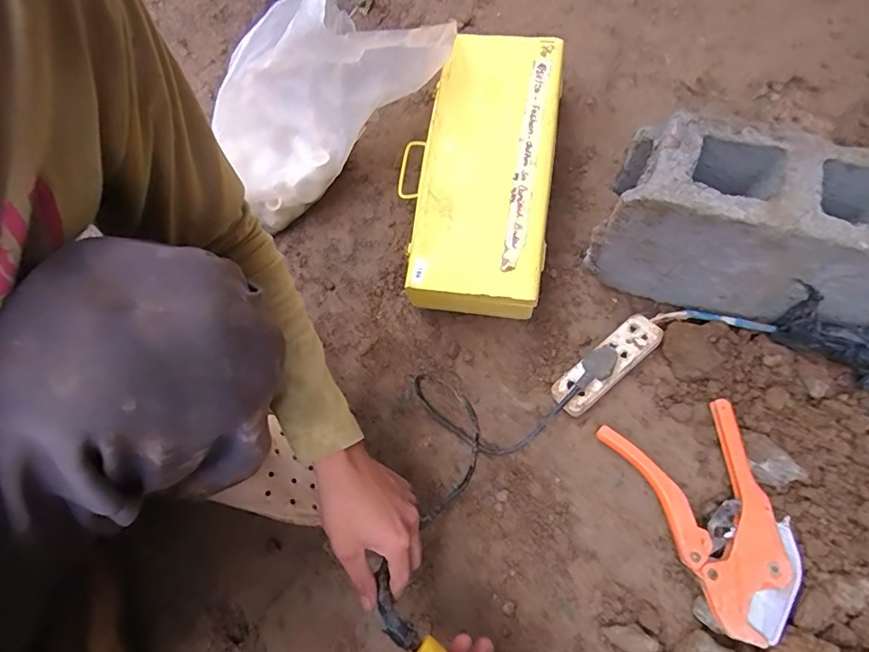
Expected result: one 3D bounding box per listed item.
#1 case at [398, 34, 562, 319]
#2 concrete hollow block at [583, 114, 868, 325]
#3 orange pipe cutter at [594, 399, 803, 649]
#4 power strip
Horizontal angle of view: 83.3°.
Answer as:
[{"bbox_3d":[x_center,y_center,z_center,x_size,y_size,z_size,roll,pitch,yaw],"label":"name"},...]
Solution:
[{"bbox_3d":[0.053,-0.203,0.633,0.187,0.077,0.365,7,79,5],"label":"case"},{"bbox_3d":[0.380,-0.078,0.513,0.386,0.183,0.117,18,65,11],"label":"concrete hollow block"},{"bbox_3d":[0.282,0.177,0.484,0.124,0.035,0.227,-24,65,-10],"label":"orange pipe cutter"},{"bbox_3d":[0.199,0.044,0.566,0.145,0.033,0.048,-37,68,-16],"label":"power strip"}]

